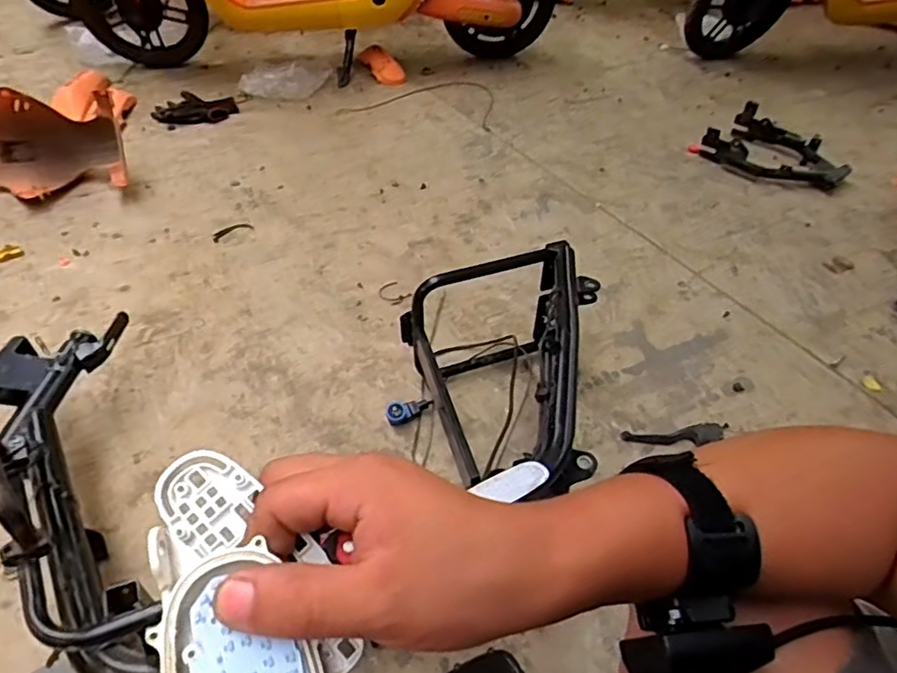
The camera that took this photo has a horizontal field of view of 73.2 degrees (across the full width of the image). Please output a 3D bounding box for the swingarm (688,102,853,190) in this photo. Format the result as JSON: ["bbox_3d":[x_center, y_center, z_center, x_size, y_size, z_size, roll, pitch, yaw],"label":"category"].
[{"bbox_3d":[0.873,-0.495,1.642,0.358,0.131,0.253,34,53,28],"label":"swingarm"}]

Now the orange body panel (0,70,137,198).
[{"bbox_3d":[-0.995,-0.459,1.426,0.456,0.216,0.132,-4,45,-7],"label":"orange body panel"}]

